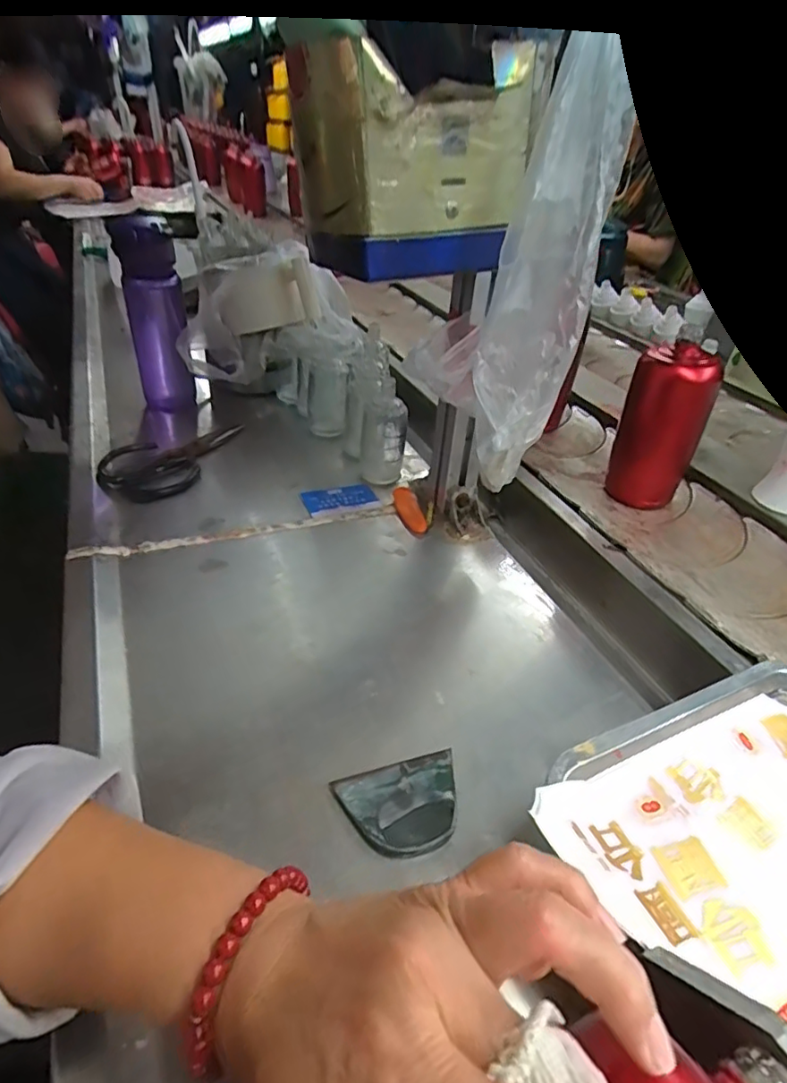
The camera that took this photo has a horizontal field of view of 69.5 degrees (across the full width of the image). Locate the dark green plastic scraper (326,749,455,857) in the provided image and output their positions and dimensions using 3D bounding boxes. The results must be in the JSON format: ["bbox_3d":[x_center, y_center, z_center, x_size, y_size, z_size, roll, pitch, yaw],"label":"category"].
[{"bbox_3d":[0.008,0.169,0.361,0.079,0.008,0.062,-10,40,-16],"label":"dark green plastic scraper"}]

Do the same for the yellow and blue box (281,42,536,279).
[{"bbox_3d":[0.005,-0.287,0.437,0.149,0.131,0.129,-18,42,-26],"label":"yellow and blue box"}]

